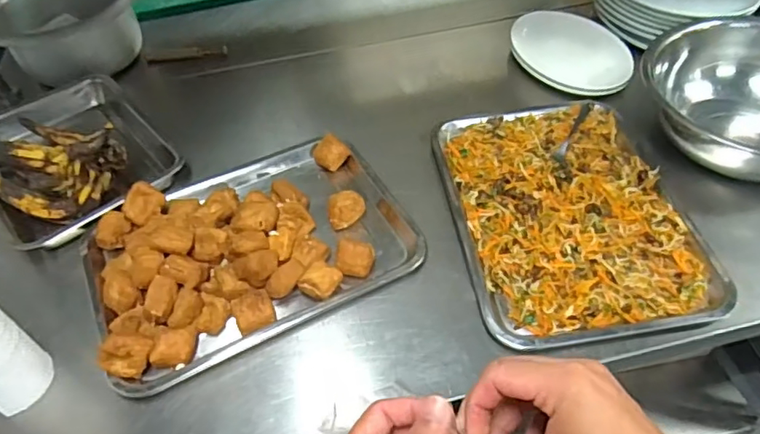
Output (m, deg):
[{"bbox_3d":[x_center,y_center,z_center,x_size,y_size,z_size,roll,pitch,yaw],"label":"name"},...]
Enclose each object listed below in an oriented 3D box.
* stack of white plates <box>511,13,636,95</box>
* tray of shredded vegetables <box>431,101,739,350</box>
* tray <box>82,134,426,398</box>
[{"bbox_3d":[0.344,-0.304,1.024,0.174,0.024,0.254,-13,48,-8],"label":"stack of white plates"},{"bbox_3d":[0.256,-0.022,0.791,0.304,0.030,0.423,-8,48,-2],"label":"tray of shredded vegetables"},{"bbox_3d":[-0.183,0.021,0.767,0.418,0.080,0.311,-23,50,-16],"label":"tray"}]

